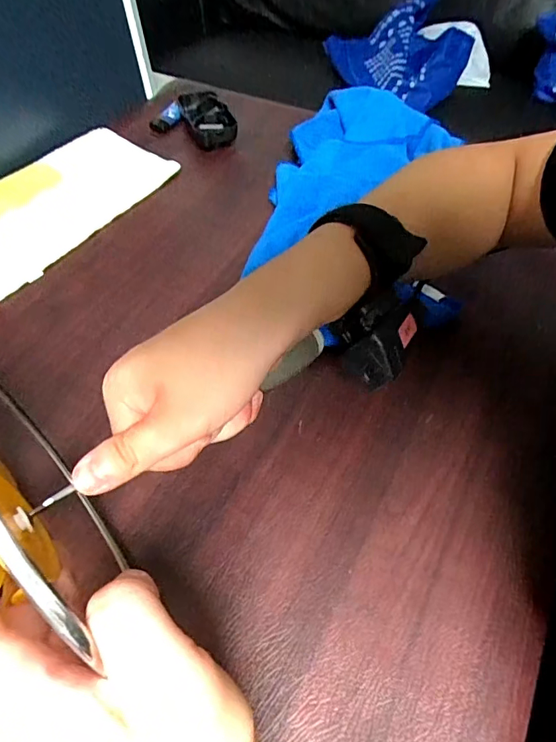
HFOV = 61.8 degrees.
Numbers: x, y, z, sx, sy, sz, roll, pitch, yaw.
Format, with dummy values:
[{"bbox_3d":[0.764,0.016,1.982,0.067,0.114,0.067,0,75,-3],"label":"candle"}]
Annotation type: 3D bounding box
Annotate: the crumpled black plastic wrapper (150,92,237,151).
[{"bbox_3d":[-0.108,-0.310,0.579,0.084,0.030,0.108,-20,55,-15],"label":"crumpled black plastic wrapper"}]

